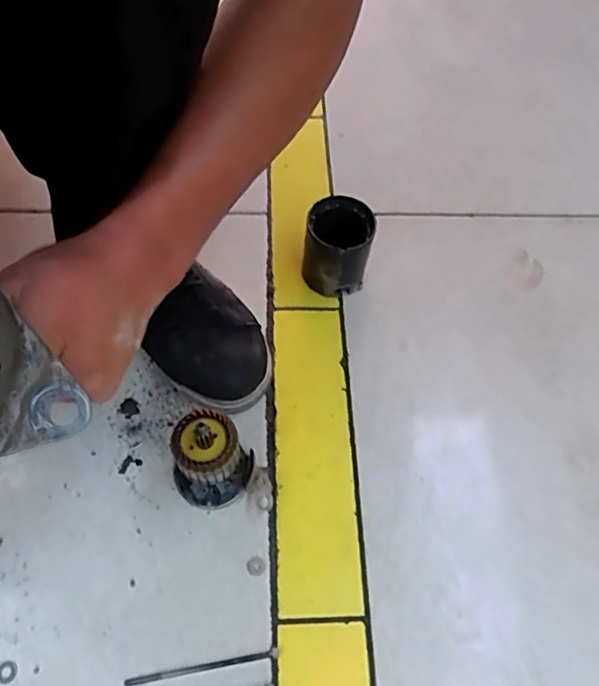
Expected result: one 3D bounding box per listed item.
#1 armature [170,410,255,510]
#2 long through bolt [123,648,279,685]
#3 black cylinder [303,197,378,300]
[{"bbox_3d":[-0.077,0.097,0.467,0.070,0.118,0.056,21,61,8],"label":"armature"},{"bbox_3d":[-0.075,0.253,0.436,0.118,0.004,0.006,-6,61,-8],"label":"long through bolt"},{"bbox_3d":[0.040,-0.100,0.591,0.066,0.082,0.071,2,60,-3],"label":"black cylinder"}]

